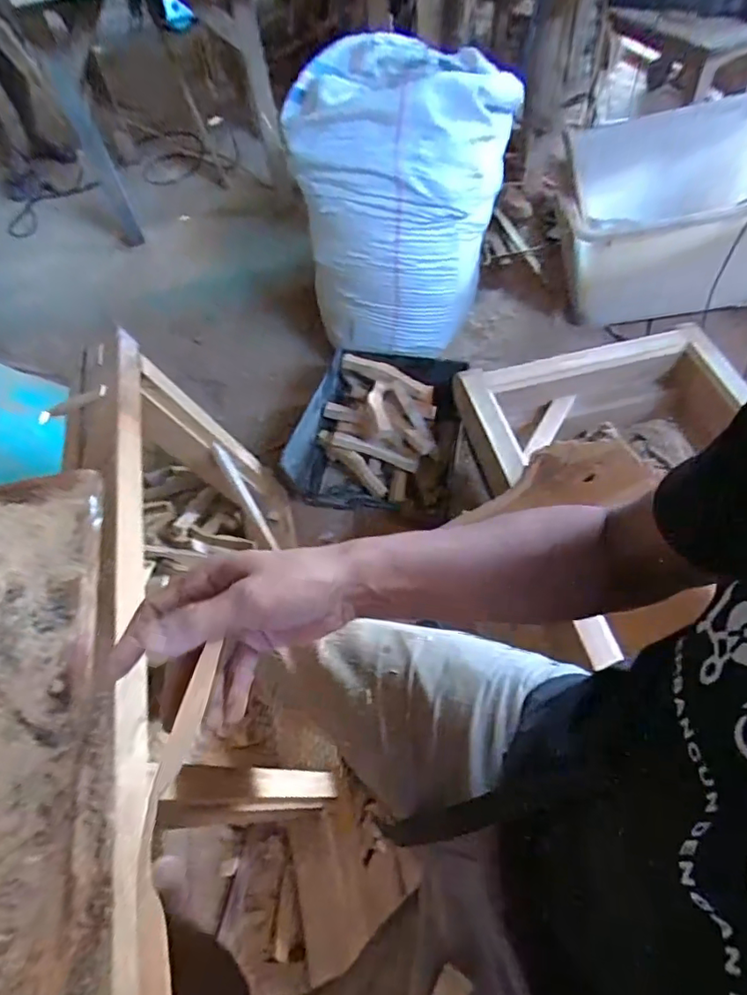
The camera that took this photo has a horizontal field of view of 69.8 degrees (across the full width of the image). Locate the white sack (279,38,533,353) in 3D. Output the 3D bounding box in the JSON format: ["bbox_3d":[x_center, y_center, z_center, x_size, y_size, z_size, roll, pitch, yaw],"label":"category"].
[{"bbox_3d":[0.064,-0.748,1.394,0.463,0.590,0.412,13,60,11],"label":"white sack"}]

